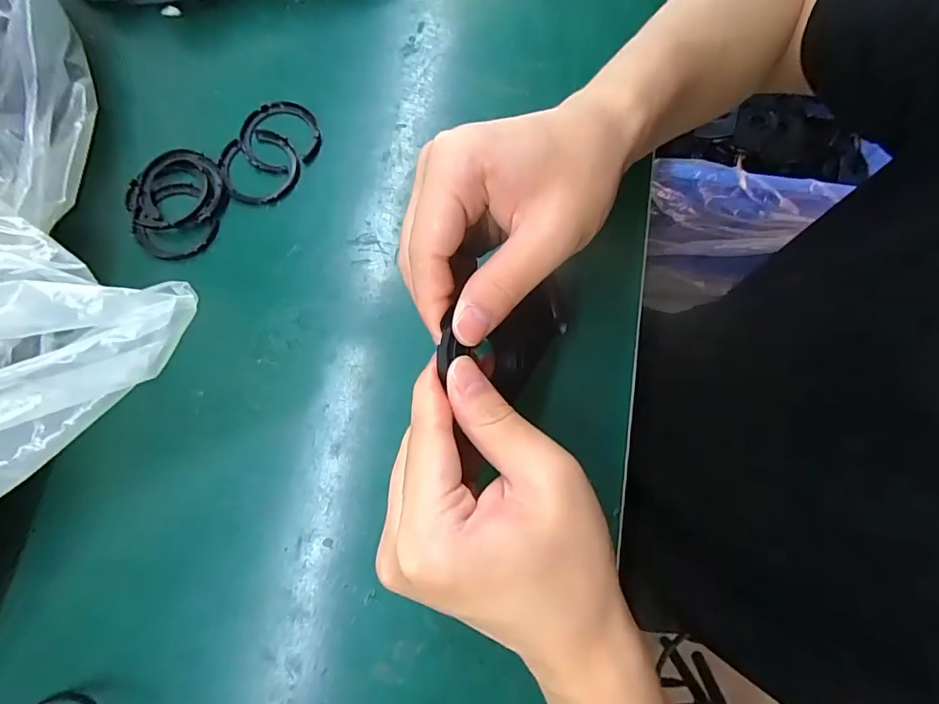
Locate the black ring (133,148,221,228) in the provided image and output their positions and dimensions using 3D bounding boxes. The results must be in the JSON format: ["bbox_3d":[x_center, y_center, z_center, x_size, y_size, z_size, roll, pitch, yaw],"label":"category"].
[{"bbox_3d":[-0.182,-0.101,0.290,0.049,0.006,0.052,-4,78,-2],"label":"black ring"}]

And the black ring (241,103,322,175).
[{"bbox_3d":[-0.124,-0.141,0.303,0.050,0.005,0.050,0,77,-1],"label":"black ring"}]

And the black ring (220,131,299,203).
[{"bbox_3d":[-0.134,-0.119,0.297,0.048,0.004,0.050,0,77,-1],"label":"black ring"}]

